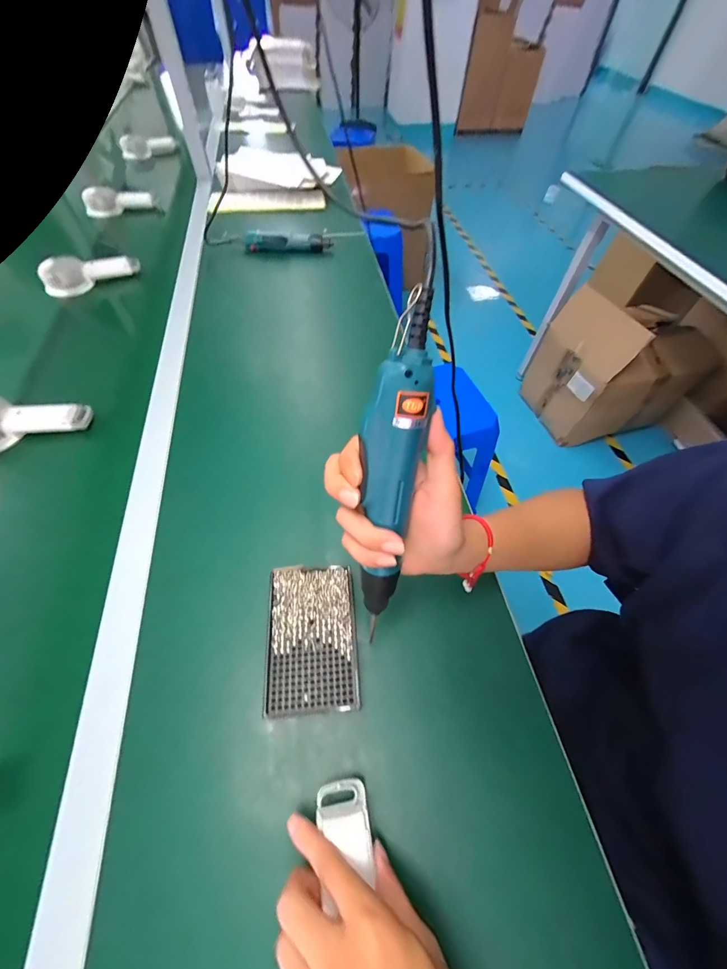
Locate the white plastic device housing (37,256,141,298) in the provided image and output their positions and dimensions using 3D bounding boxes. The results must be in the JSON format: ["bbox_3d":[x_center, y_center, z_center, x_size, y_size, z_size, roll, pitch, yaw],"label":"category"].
[{"bbox_3d":[-0.592,-0.461,0.751,0.188,0.053,0.065,-19,60,-13],"label":"white plastic device housing"}]

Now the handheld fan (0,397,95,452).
[{"bbox_3d":[-0.506,-0.102,0.511,0.176,0.052,0.078,-15,59,-11],"label":"handheld fan"}]

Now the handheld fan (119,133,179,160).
[{"bbox_3d":[-0.774,-1.227,1.253,0.189,0.066,0.040,-6,58,-5],"label":"handheld fan"}]

